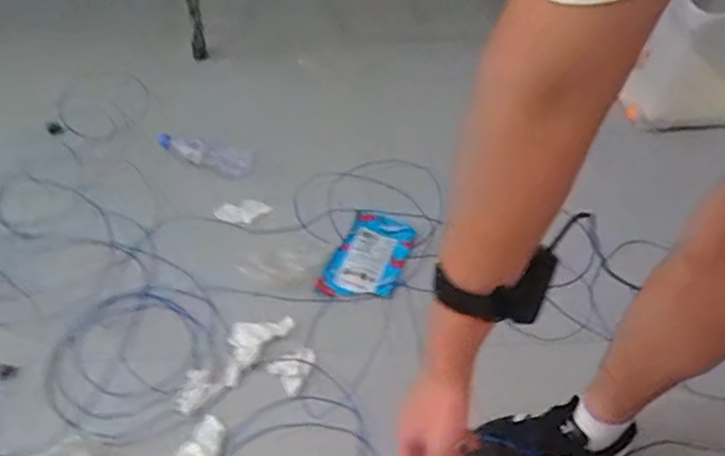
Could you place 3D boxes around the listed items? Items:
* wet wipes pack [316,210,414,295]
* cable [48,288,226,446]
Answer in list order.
[{"bbox_3d":[0.016,0.057,1.226,0.138,0.024,0.232,19,50,13],"label":"wet wipes pack"},{"bbox_3d":[-0.395,0.225,1.053,0.269,0.008,0.287,2,49,-2],"label":"cable"}]

